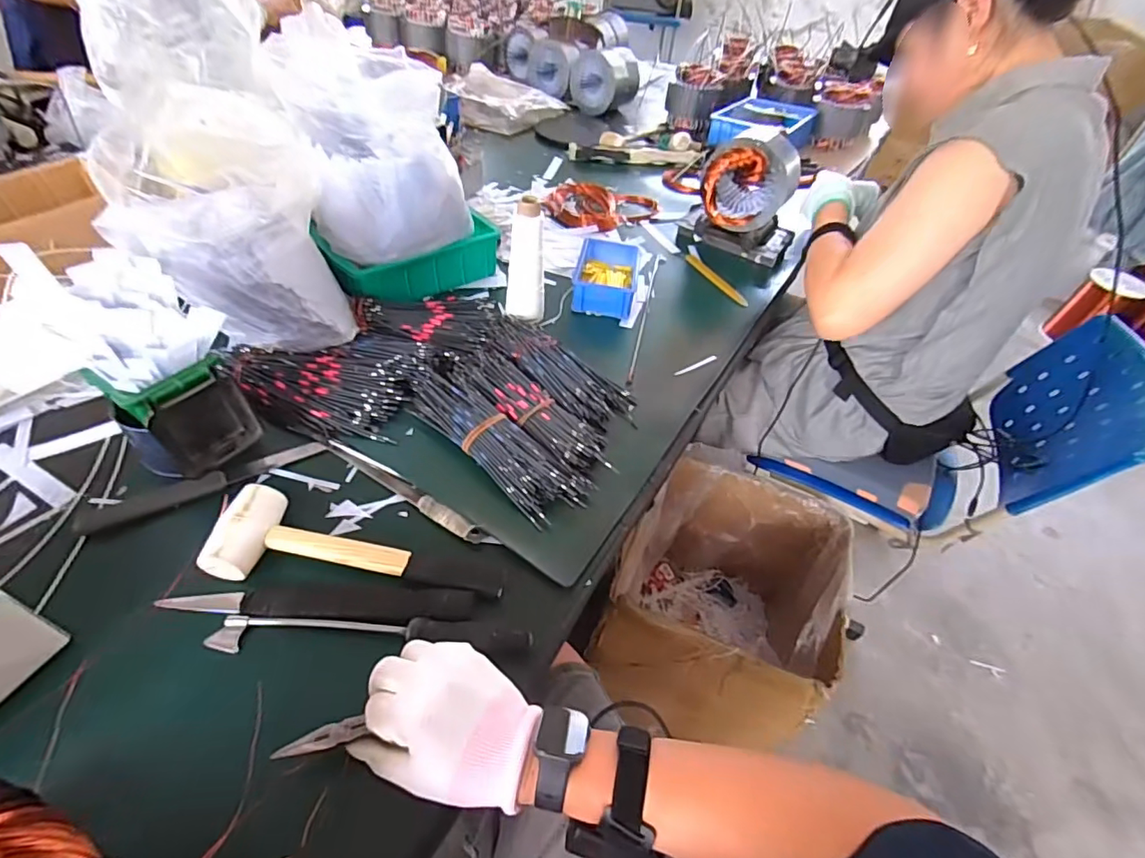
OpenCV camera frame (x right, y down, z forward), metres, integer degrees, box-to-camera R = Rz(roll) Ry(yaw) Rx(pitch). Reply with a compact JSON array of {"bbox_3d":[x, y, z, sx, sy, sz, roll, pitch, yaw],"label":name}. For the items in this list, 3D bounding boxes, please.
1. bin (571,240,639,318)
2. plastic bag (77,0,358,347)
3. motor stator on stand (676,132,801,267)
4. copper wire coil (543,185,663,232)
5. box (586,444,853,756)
[{"bbox_3d":[0.057,-0.251,0.843,0.097,0.044,0.174,11,46,3],"label":"bin"},{"bbox_3d":[-0.438,-0.352,0.616,0.193,0.163,0.523,-18,78,-23],"label":"plastic bag"},{"bbox_3d":[0.317,-0.420,0.934,0.194,0.175,0.117,20,48,11],"label":"motor stator on stand"},{"bbox_3d":[0.048,-0.457,1.058,0.205,0.026,0.171,-27,56,-29],"label":"copper wire coil"},{"bbox_3d":[0.277,0.328,1.009,0.352,0.337,0.410,24,49,15],"label":"box"}]

